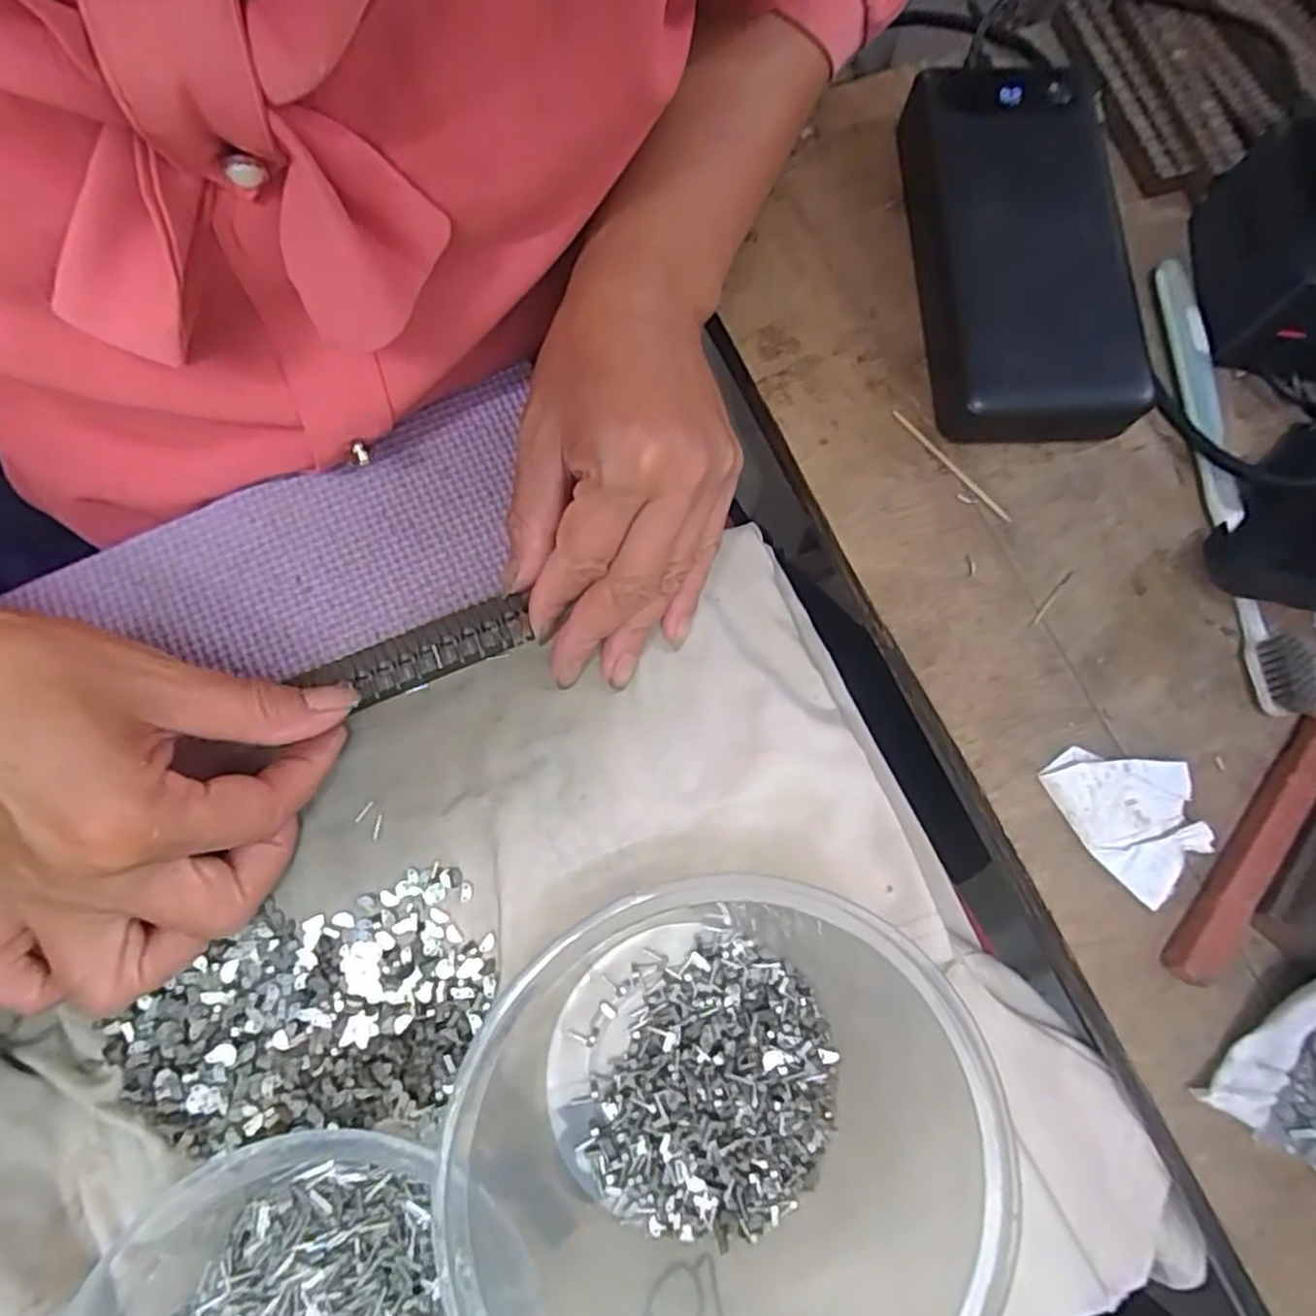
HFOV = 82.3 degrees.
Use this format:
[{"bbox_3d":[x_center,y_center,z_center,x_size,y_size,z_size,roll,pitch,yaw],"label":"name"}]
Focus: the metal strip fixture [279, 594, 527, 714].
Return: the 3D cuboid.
[{"bbox_3d":[-0.087,-0.001,0.275,0.078,0.006,0.023,-20,78,-6],"label":"metal strip fixture"}]

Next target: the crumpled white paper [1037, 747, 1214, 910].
[{"bbox_3d":[0.161,0.052,0.252,0.041,0.009,0.052,-26,79,-9],"label":"crumpled white paper"}]

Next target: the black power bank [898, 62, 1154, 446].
[{"bbox_3d":[0.140,-0.167,0.292,0.071,0.030,0.165,-1,76,-4],"label":"black power bank"}]

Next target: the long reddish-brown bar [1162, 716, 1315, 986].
[{"bbox_3d":[0.215,0.045,0.253,0.016,0.010,0.149,38,77,6],"label":"long reddish-brown bar"}]

